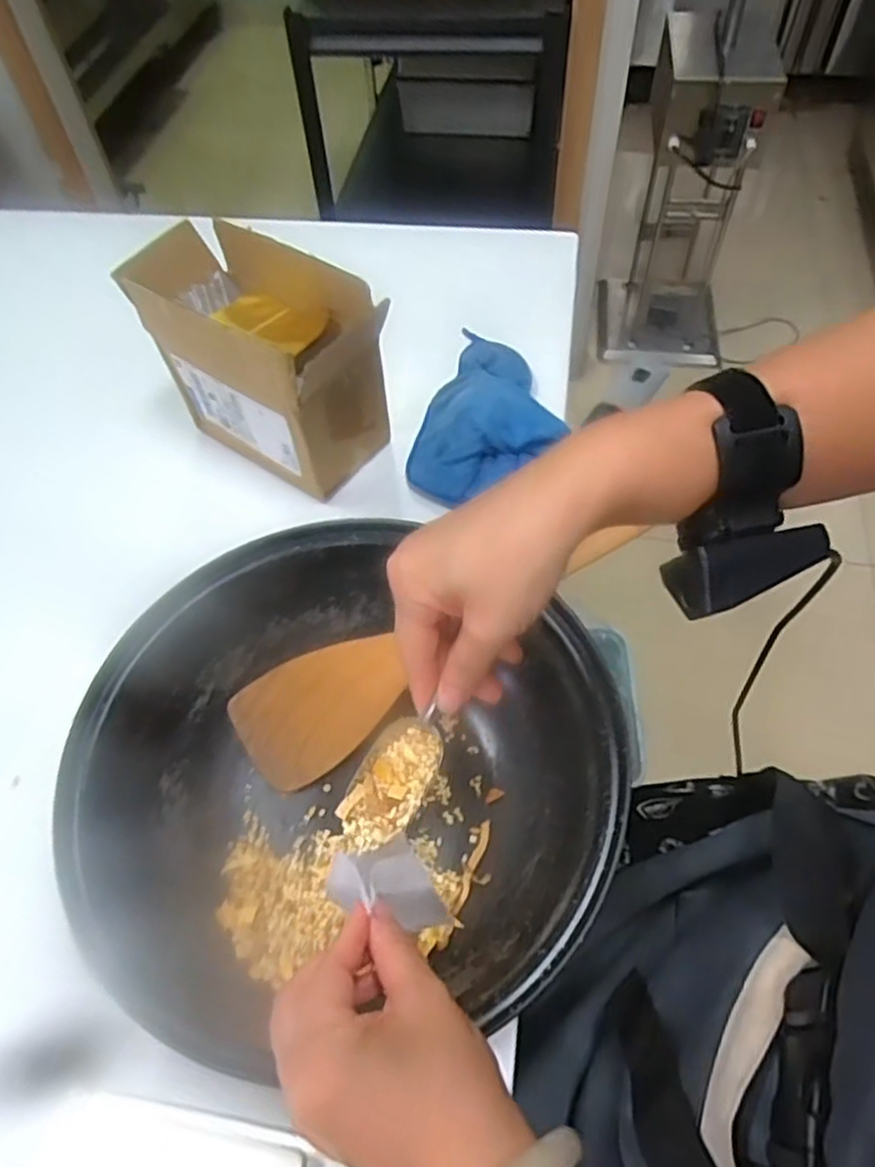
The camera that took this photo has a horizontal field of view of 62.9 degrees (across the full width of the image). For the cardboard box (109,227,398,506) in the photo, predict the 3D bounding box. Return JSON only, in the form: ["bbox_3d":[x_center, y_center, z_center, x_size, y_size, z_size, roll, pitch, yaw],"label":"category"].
[{"bbox_3d":[-0.151,-0.191,0.618,0.213,0.148,0.110,32,64,21],"label":"cardboard box"}]

